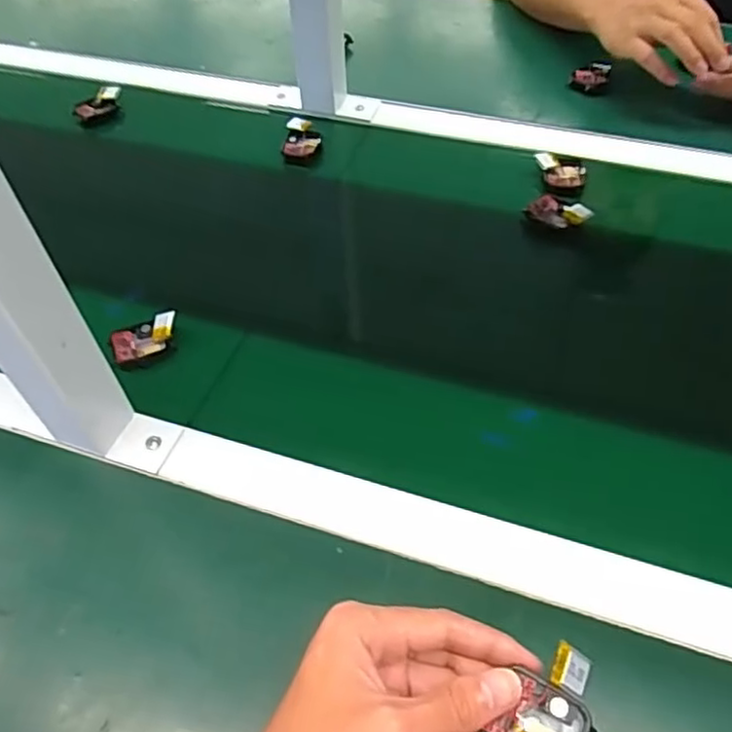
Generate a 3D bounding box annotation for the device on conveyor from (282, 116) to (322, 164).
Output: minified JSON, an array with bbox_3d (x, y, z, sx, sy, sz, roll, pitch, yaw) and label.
[{"bbox_3d":[-0.063,-0.232,0.660,0.037,0.017,0.058,2,52,2],"label":"device on conveyor"}]

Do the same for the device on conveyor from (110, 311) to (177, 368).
[{"bbox_3d":[-0.169,-0.021,0.494,0.051,0.020,0.037,-13,53,-10],"label":"device on conveyor"}]

